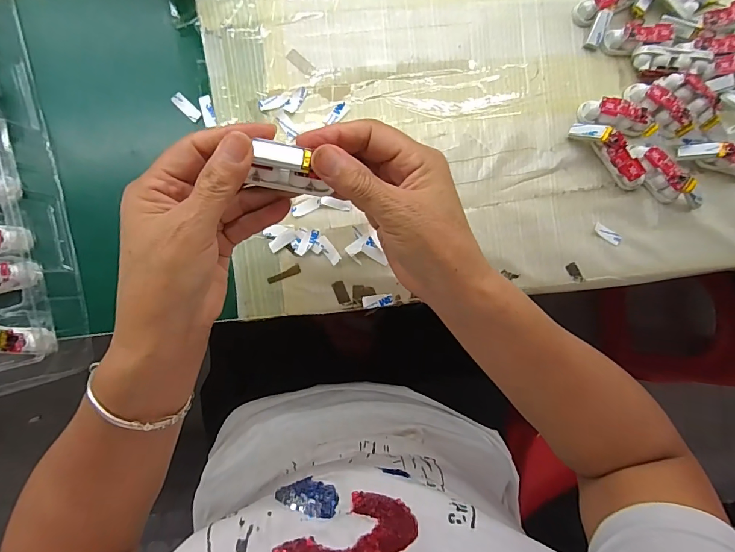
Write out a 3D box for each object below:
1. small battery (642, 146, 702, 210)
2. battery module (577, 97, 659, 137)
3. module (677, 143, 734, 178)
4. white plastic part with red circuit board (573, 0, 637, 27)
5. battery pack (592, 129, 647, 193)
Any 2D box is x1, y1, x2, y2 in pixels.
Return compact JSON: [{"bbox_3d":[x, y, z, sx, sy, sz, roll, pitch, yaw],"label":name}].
[{"bbox_3d":[0.269,-0.083,0.348,0.070,0.022,0.021,43,86,-1],"label":"small battery"},{"bbox_3d":[0.222,-0.142,0.346,0.060,0.022,0.021,19,86,-2],"label":"battery module"},{"bbox_3d":[0.324,-0.106,0.352,0.077,0.020,0.019,9,87,-3],"label":"module"},{"bbox_3d":[0.221,-0.250,0.351,0.064,0.021,0.021,-26,89,-4],"label":"white plastic part with red circuit board"},{"bbox_3d":[0.225,-0.099,0.344,0.016,0.024,0.054,-39,90,-4],"label":"battery pack"}]

